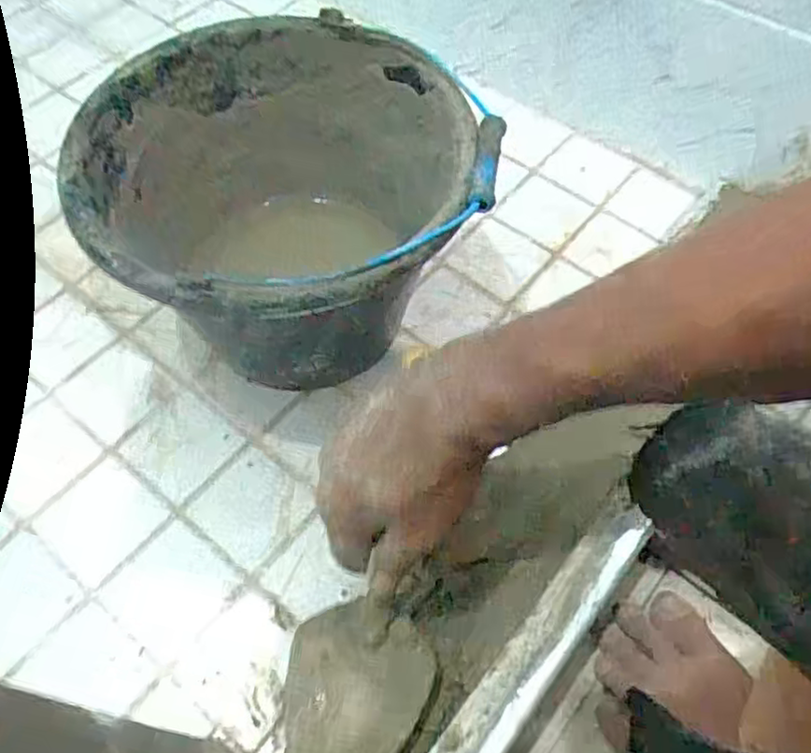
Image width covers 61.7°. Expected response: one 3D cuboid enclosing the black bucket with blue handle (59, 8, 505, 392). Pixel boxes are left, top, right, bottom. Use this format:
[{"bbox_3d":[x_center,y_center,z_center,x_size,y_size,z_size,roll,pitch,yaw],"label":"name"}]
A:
[{"bbox_3d":[-0.094,-0.128,0.553,0.276,0.207,0.234,-23,62,-15],"label":"black bucket with blue handle"}]

